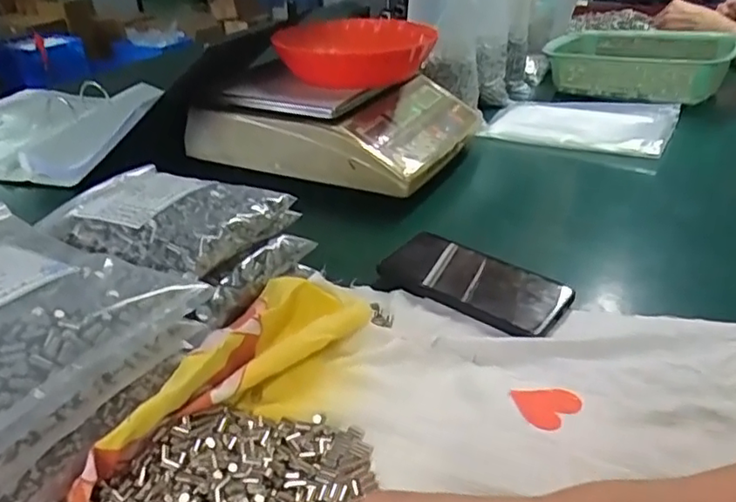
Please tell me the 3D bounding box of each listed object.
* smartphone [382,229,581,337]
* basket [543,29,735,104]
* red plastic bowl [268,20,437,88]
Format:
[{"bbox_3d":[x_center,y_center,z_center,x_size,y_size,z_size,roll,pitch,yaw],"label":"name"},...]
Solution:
[{"bbox_3d":[0.088,0.022,0.533,0.173,0.016,0.076,22,38,34],"label":"smartphone"},{"bbox_3d":[0.469,-0.328,1.039,0.272,0.075,0.213,20,38,32],"label":"basket"},{"bbox_3d":[-0.013,-0.264,0.803,0.189,0.059,0.189,-1,31,1],"label":"red plastic bowl"}]

